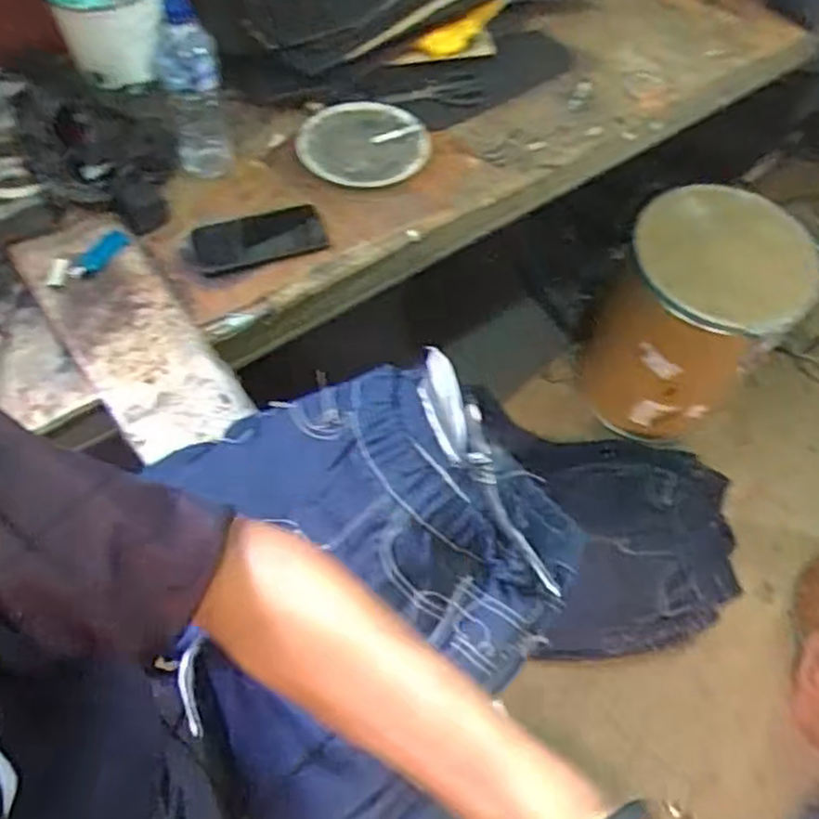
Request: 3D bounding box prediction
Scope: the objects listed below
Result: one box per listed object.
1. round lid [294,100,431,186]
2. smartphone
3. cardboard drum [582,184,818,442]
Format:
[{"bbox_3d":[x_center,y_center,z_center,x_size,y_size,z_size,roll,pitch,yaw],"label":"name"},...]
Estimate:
[{"bbox_3d":[-0.064,-0.368,1.015,0.173,0.021,0.166,1,59,-1],"label":"round lid"},{"bbox_3d":[-0.185,-0.211,0.920,0.156,0.012,0.084,-17,60,-11],"label":"smartphone"},{"bbox_3d":[0.596,-0.196,1.578,0.342,0.439,0.311,24,61,13],"label":"cardboard drum"}]

